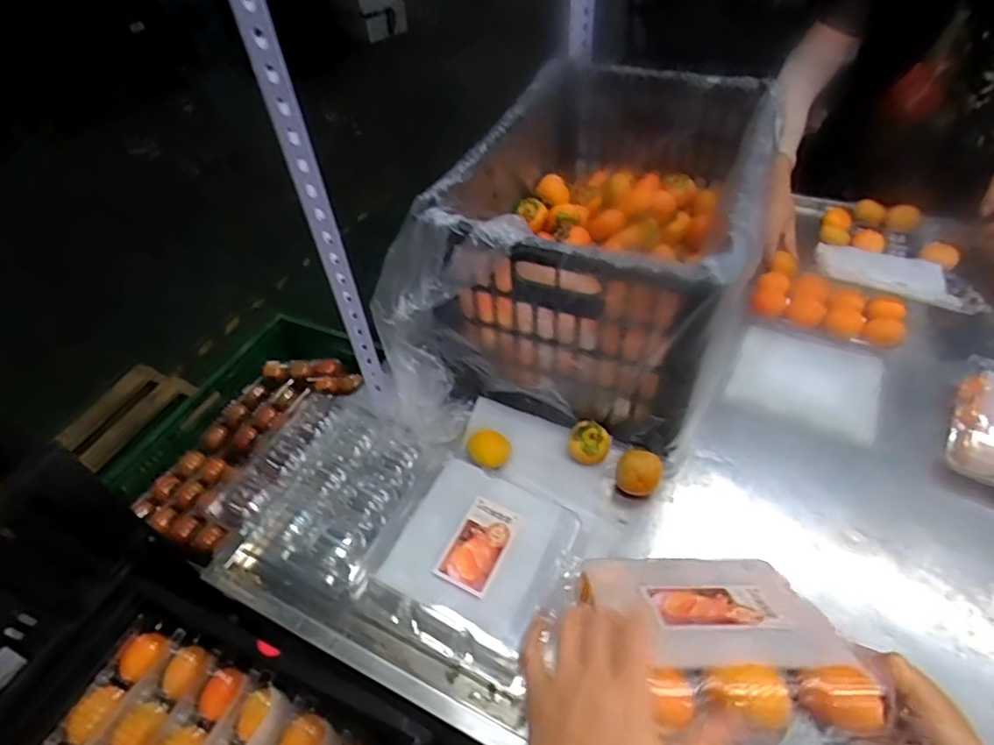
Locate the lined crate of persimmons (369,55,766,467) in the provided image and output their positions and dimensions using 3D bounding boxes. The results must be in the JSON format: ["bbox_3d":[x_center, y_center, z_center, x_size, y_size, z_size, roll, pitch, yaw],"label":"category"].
[{"bbox_3d":[0.146,-0.190,0.817,0.372,0.300,0.533,15,51,18],"label":"lined crate of persimmons"}]

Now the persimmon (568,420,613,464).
[{"bbox_3d":[0.119,0.092,0.729,0.052,0.042,0.049,-3,47,3],"label":"persimmon"}]

